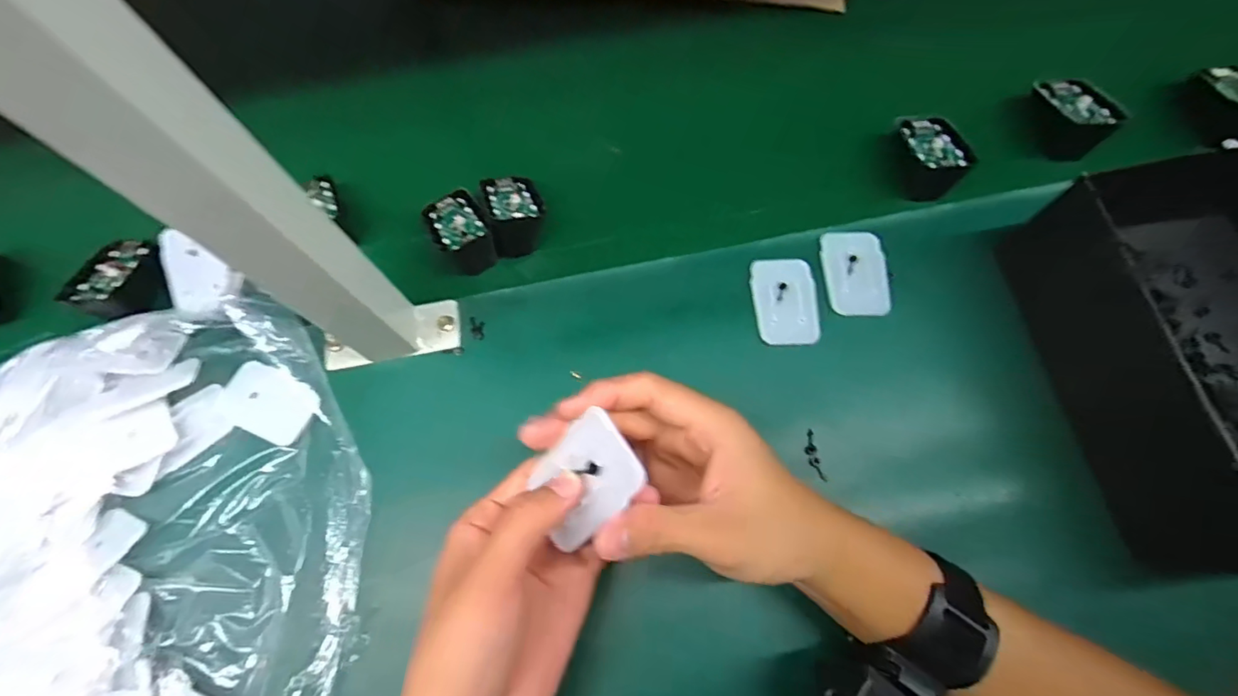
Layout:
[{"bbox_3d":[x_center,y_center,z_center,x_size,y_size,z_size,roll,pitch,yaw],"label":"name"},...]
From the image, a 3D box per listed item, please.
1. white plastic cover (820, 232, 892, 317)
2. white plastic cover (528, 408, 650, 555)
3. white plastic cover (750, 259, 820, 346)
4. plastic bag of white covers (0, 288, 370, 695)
[{"bbox_3d":[0.178,-0.057,0.401,0.045,0.005,0.071,-3,65,5],"label":"white plastic cover"},{"bbox_3d":[-0.017,0.061,0.244,0.060,0.004,0.043,-48,69,24],"label":"white plastic cover"},{"bbox_3d":[0.123,-0.036,0.395,0.045,0.006,0.070,-1,71,2],"label":"white plastic cover"},{"bbox_3d":[-0.316,0.122,0.341,0.287,0.066,0.320,-11,71,-2],"label":"plastic bag of white covers"}]

